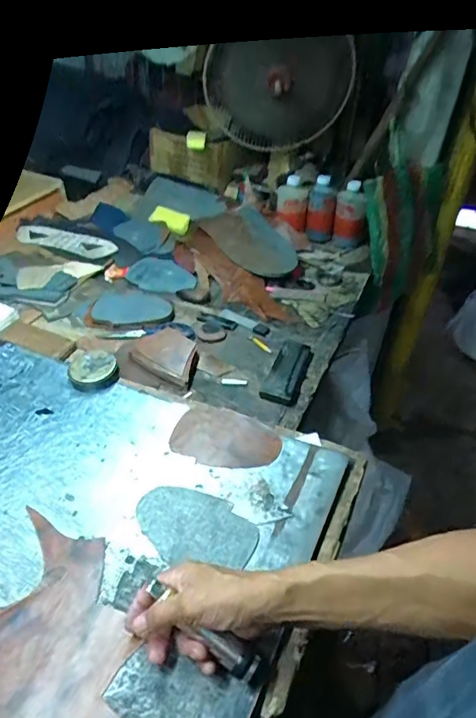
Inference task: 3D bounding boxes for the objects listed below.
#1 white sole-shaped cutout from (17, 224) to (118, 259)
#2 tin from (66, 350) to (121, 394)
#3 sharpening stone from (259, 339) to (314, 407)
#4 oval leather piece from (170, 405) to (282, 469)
[{"bbox_3d":[-0.420,-0.290,1.159,0.288,0.012,0.061,15,64,19],"label":"white sole-shaped cutout"},{"bbox_3d":[-0.234,0.019,0.766,0.076,0.029,0.071,-1,40,1],"label":"tin"},{"bbox_3d":[0.088,0.018,0.814,0.058,0.023,0.172,12,41,16],"label":"sharpening stone"},{"bbox_3d":[-0.018,0.111,0.659,0.149,0.005,0.088,15,51,23],"label":"oval leather piece"}]

